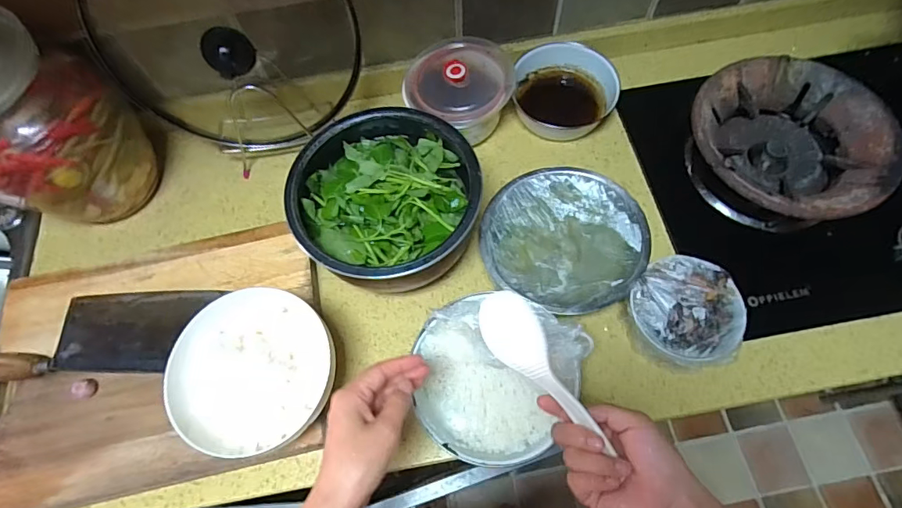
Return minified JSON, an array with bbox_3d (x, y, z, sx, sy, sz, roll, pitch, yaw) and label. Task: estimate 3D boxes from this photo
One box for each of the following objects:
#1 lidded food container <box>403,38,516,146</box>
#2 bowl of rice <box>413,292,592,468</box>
[{"bbox_3d":[0.017,-0.246,0.702,0.147,0.072,0.142,-1,67,2],"label":"lidded food container"},{"bbox_3d":[0.057,0.142,0.534,0.189,0.087,0.175,-1,67,2],"label":"bowl of rice"}]

